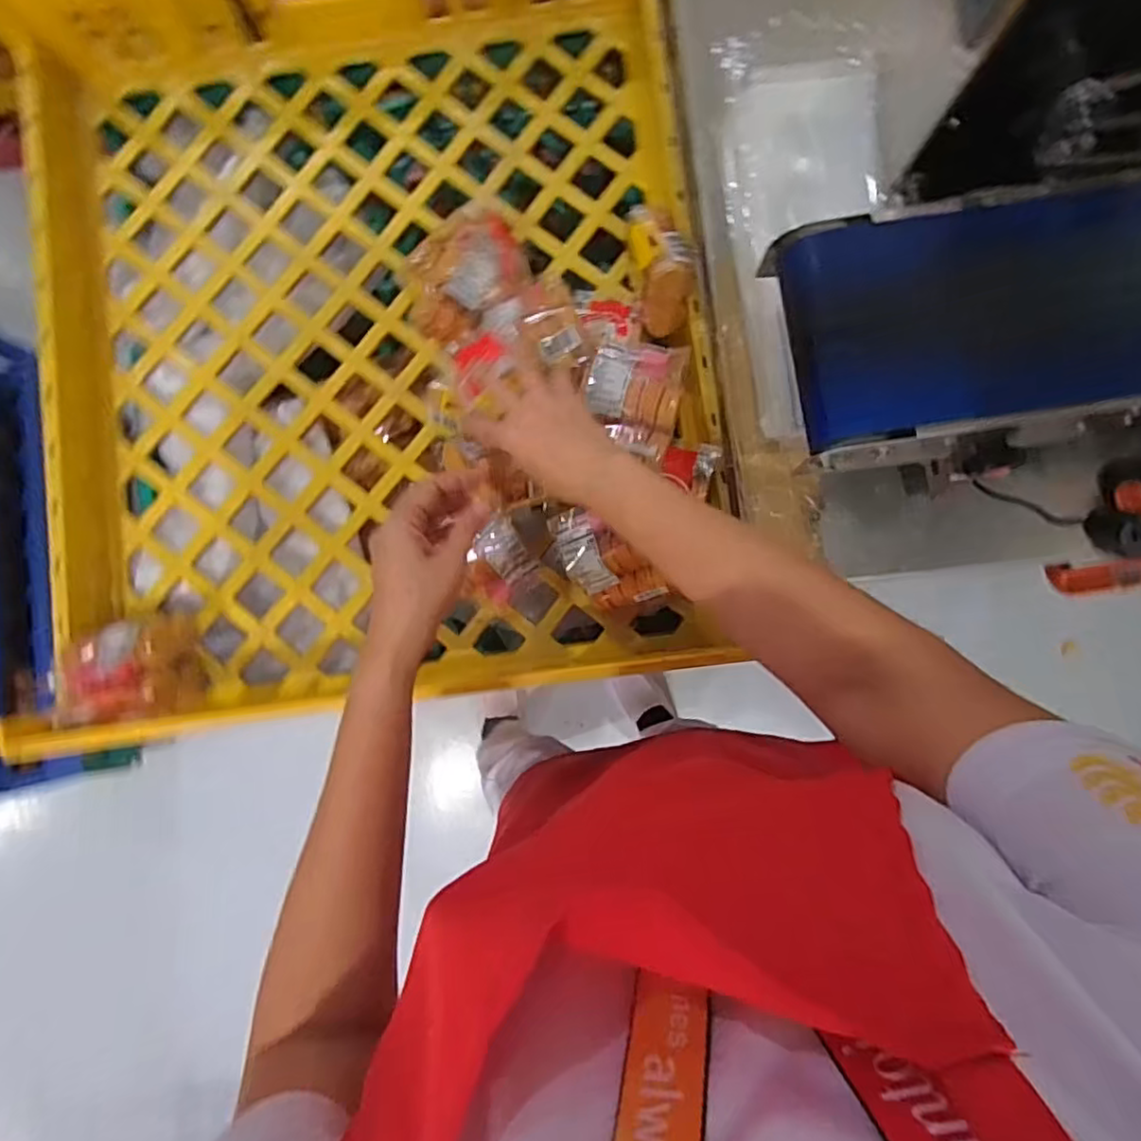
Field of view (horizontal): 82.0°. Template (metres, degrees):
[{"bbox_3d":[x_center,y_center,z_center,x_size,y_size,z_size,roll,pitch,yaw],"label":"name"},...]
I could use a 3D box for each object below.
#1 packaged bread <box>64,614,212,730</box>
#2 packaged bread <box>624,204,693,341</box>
[{"bbox_3d":[-0.416,0.096,0.617,0.093,0.090,0.093,-11,85,0],"label":"packaged bread"},{"bbox_3d":[0.090,-0.290,0.621,0.055,0.059,0.118,-11,99,0],"label":"packaged bread"}]

